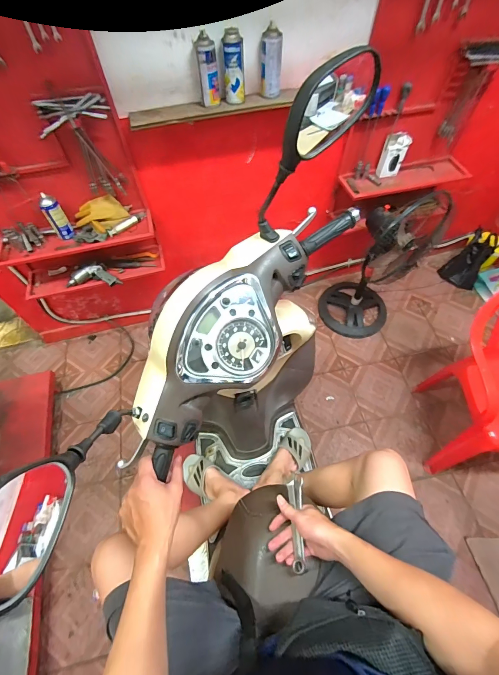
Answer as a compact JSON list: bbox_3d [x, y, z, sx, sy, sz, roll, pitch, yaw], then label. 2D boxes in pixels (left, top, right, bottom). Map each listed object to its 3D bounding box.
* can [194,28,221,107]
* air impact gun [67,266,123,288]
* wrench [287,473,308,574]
[{"bbox_3d":[-0.131,-0.845,1.024,0.064,0.164,0.056,-8,59,-3],"label":"can"},{"bbox_3d":[-0.654,-0.259,1.360,0.226,0.049,0.096,5,59,4],"label":"air impact gun"},{"bbox_3d":[0.087,0.342,0.604,0.035,0.011,0.165,-12,52,22],"label":"wrench"}]

